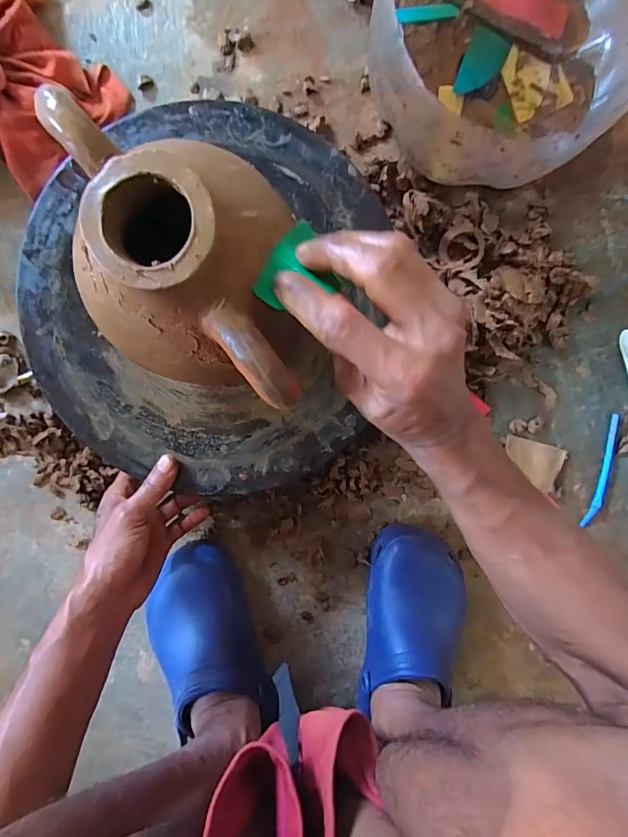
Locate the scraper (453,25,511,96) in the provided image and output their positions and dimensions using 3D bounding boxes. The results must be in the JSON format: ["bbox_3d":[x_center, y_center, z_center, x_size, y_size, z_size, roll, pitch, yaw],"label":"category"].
[{"bbox_3d":[0.173,-0.364,0.431,0.039,0.004,0.067,21,95,-5],"label":"scraper"}]

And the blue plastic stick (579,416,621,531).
[{"bbox_3d":[0.345,0.064,0.499,0.018,0.007,0.137,12,96,-4],"label":"blue plastic stick"}]

